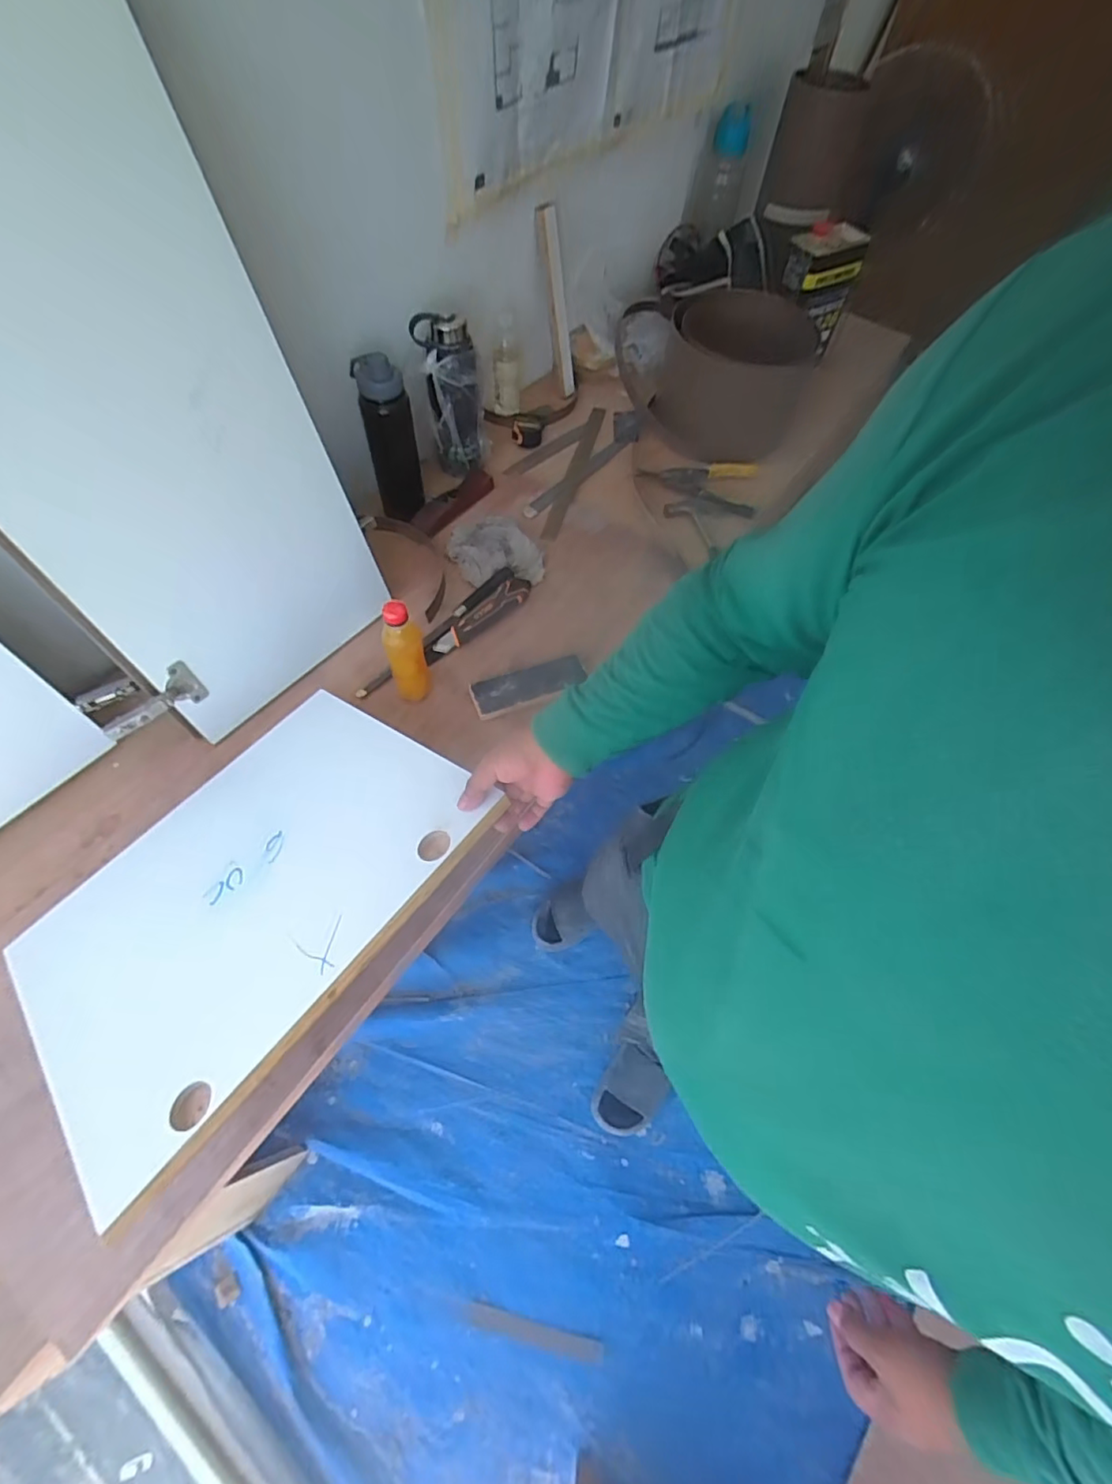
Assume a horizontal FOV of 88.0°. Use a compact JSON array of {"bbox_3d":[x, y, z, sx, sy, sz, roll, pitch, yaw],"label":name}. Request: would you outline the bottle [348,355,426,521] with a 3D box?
[{"bbox_3d":[-0.280,-0.516,0.973,0.083,0.241,0.079,-5,62,-6],"label":"bottle"}]

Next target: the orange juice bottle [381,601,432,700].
[{"bbox_3d":[-0.208,-0.120,0.801,0.052,0.182,0.049,-12,63,-11],"label":"orange juice bottle"}]

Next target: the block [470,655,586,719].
[{"bbox_3d":[-0.040,-0.086,0.877,0.172,0.018,0.059,-17,64,-12],"label":"block"}]

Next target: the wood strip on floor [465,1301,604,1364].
[{"bbox_3d":[-0.037,1.037,1.012,0.245,0.013,0.033,14,62,4],"label":"wood strip on floor"}]

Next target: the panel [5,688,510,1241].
[{"bbox_3d":[-0.334,0.148,0.625,0.368,0.017,0.458,27,63,34],"label":"panel"}]

